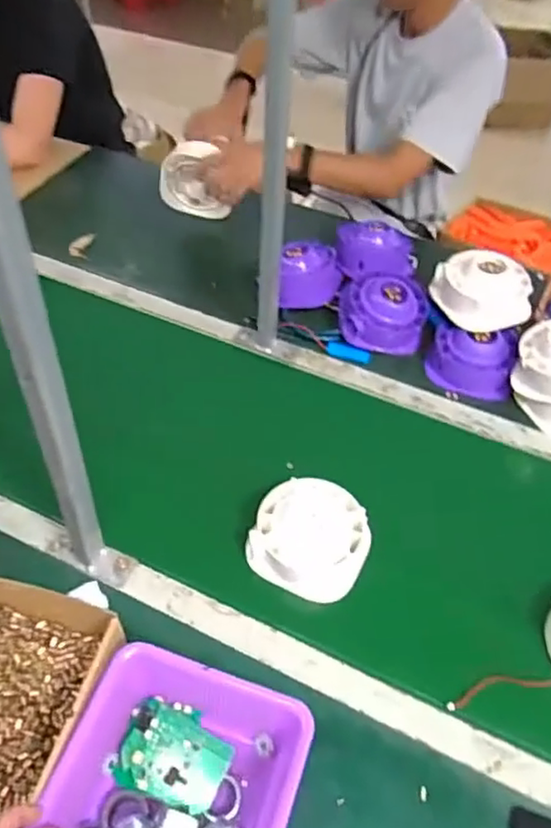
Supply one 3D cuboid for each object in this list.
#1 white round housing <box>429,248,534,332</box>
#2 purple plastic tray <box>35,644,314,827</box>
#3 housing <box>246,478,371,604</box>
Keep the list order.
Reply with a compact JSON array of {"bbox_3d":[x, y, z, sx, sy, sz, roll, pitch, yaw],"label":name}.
[{"bbox_3d":[0.332,-0.195,1.001,0.137,0.100,0.137,2,48,-2],"label":"white round housing"},{"bbox_3d":[-0.098,0.357,0.535,0.201,0.063,0.267,16,51,8],"label":"purple plastic tray"},{"bbox_3d":[0.044,0.147,0.768,0.136,0.049,0.134,2,48,-2],"label":"housing"}]

